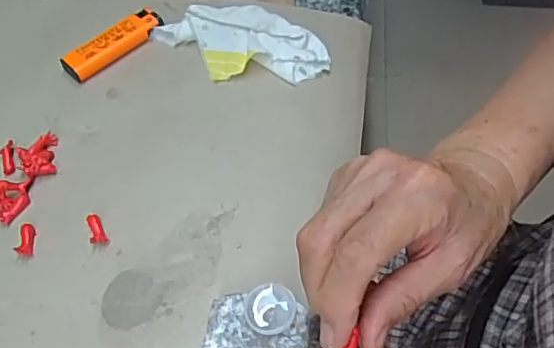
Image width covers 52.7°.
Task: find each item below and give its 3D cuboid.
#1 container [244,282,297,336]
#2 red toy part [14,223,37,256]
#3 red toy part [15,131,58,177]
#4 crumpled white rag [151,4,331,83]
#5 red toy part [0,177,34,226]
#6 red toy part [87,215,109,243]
[{"bbox_3d":[-0.004,0.070,0.292,0.027,0.006,0.026,-4,57,6],"label":"container"},{"bbox_3d":[-0.154,0.040,0.342,0.010,0.006,0.022,-9,56,-2],"label":"red toy part"},{"bbox_3d":[-0.158,-0.014,0.368,0.028,0.013,0.028,-26,58,-13],"label":"red toy part"},{"bbox_3d":[-0.028,-0.097,0.410,0.126,0.023,0.057,-1,56,4],"label":"crumpled white rag"},{"bbox_3d":[-0.170,0.013,0.358,0.027,0.011,0.029,-26,58,-13],"label":"red toy part"},{"bbox_3d":[-0.112,0.034,0.343,0.010,0.005,0.021,-28,59,-14],"label":"red toy part"}]

